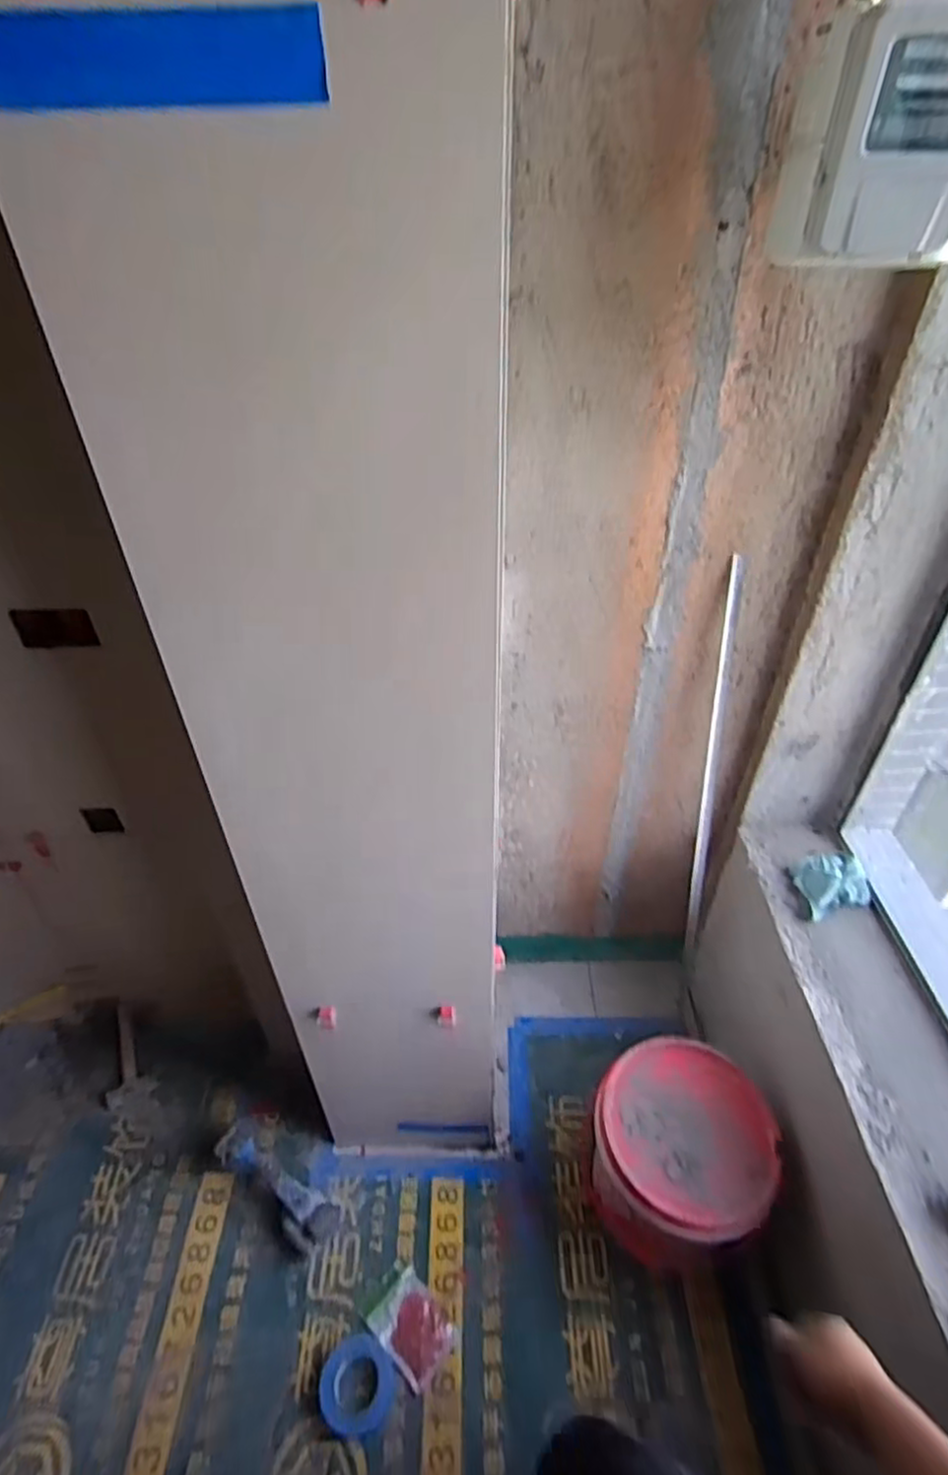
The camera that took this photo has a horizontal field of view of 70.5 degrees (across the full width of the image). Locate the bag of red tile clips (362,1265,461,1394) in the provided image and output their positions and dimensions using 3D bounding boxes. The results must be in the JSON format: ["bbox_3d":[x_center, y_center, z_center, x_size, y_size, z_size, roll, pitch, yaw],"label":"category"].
[{"bbox_3d":[-0.112,1.068,1.220,0.149,0.028,0.112,32,50,33],"label":"bag of red tile clips"}]

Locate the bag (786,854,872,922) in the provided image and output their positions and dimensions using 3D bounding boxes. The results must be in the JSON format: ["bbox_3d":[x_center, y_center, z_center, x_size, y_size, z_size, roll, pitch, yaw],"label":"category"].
[{"bbox_3d":[0.684,0.276,1.300,0.151,0.049,0.129,-9,41,-10],"label":"bag"}]

